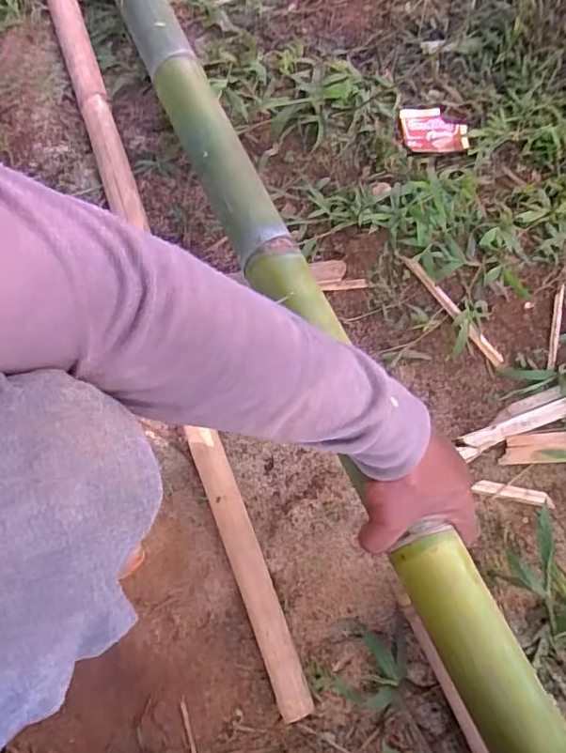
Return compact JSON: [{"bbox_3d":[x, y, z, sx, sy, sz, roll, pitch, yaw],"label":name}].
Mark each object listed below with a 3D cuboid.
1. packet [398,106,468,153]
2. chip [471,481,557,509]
[{"bbox_3d":[0.201,-0.331,0.751,0.088,0.011,0.076,-4,69,-2],"label":"packet"},{"bbox_3d":[0.247,0.124,0.598,0.083,0.004,0.015,11,69,4],"label":"chip"}]

